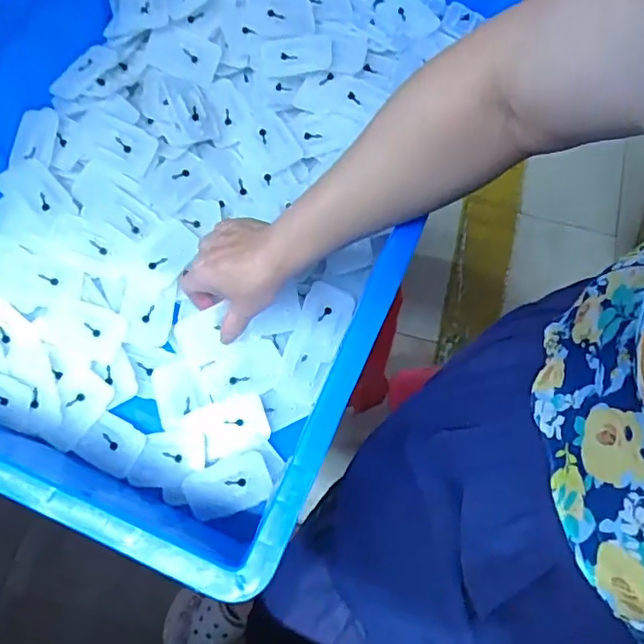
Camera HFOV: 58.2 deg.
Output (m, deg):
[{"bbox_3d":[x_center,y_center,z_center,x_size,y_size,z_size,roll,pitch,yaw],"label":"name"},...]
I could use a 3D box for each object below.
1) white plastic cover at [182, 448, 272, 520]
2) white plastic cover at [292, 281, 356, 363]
[{"bbox_3d":[-0.079,0.138,0.487,0.070,0.008,0.044,-21,90,-6],"label":"white plastic cover"},{"bbox_3d":[0.002,-0.001,0.530,0.043,0.008,0.073,15,74,5],"label":"white plastic cover"}]

